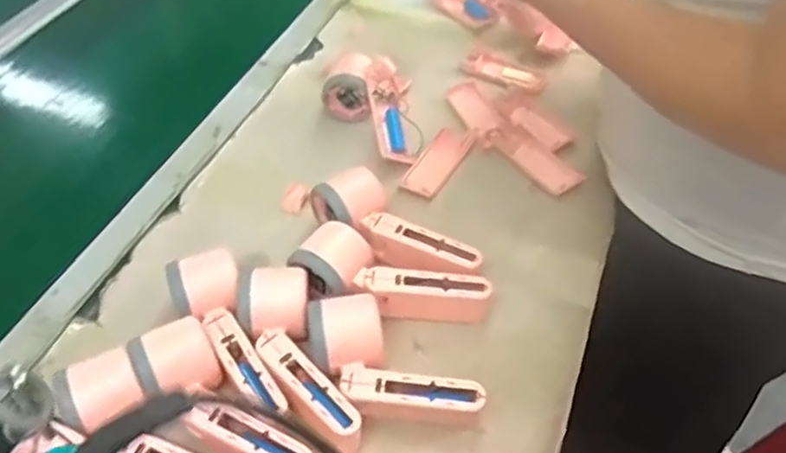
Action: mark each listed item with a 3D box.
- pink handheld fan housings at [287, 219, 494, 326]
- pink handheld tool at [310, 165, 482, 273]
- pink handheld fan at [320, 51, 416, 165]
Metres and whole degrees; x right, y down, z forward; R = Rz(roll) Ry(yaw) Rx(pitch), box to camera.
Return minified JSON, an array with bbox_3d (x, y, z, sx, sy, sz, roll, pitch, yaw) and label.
[{"bbox_3d":[-0.001,0.046,0.564,0.161,0.049,0.060,16,50,14],"label":"pink handheld fan housings"},{"bbox_3d":[-0.001,0.002,0.597,0.163,0.054,0.044,29,54,23],"label":"pink handheld tool"},{"bbox_3d":[-0.028,-0.133,0.720,0.092,0.055,0.141,-1,48,-2],"label":"pink handheld fan"}]

